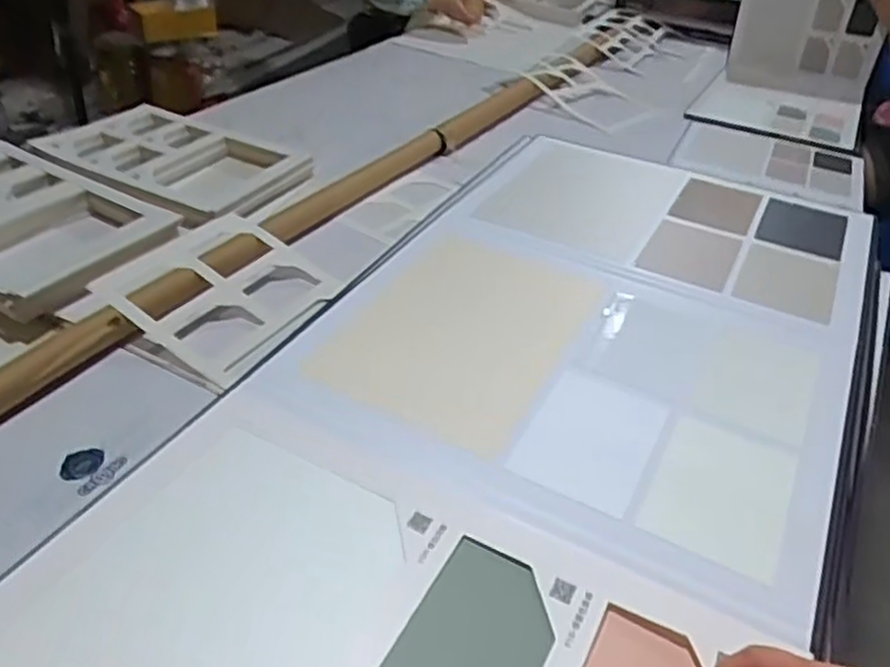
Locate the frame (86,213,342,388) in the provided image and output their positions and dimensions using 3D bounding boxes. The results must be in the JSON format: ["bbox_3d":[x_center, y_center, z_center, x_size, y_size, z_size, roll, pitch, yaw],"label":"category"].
[{"bbox_3d":[-0.291,-0.060,0.955,0.205,0.022,0.250,37,44,4],"label":"frame"}]

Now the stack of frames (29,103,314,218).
[{"bbox_3d":[-0.446,-0.306,1.236,0.398,0.042,0.301,19,38,16],"label":"stack of frames"}]

